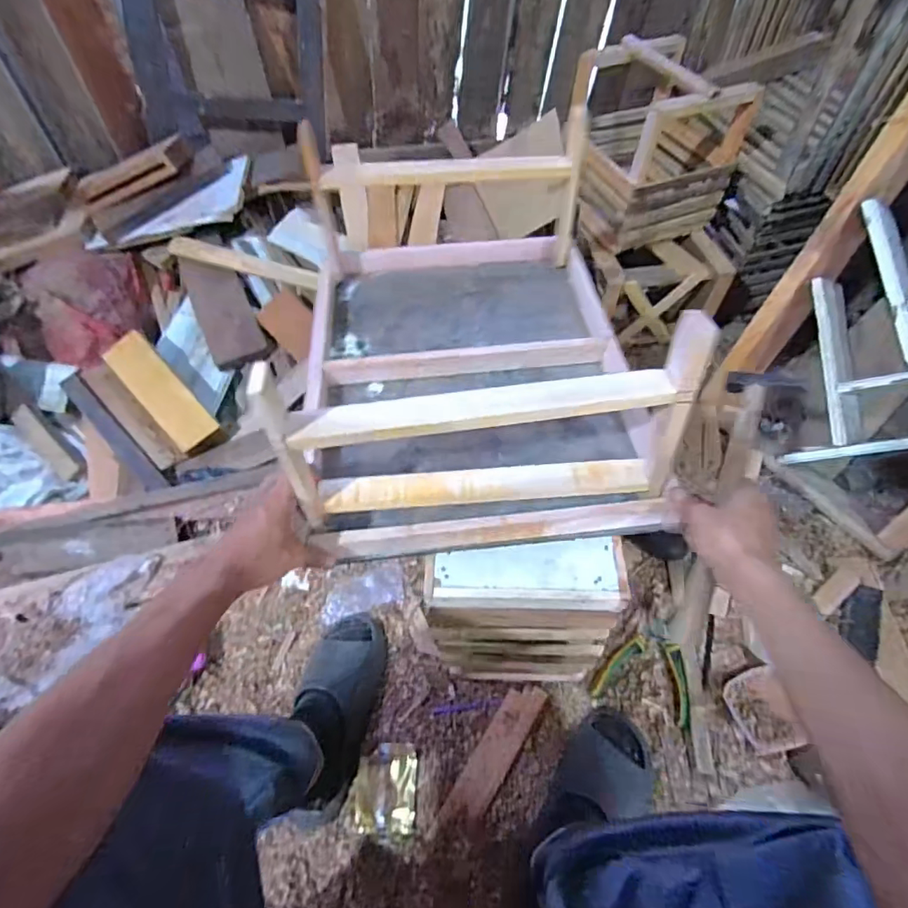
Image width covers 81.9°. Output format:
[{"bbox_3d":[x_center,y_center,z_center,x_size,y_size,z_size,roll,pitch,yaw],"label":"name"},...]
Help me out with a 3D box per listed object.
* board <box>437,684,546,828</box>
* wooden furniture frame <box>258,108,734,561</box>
[{"bbox_3d":[0.057,0.401,0.701,0.050,0.011,0.196,31,63,16],"label":"board"},{"bbox_3d":[0.013,-0.154,0.596,0.361,0.229,0.499,-4,59,-4],"label":"wooden furniture frame"}]

